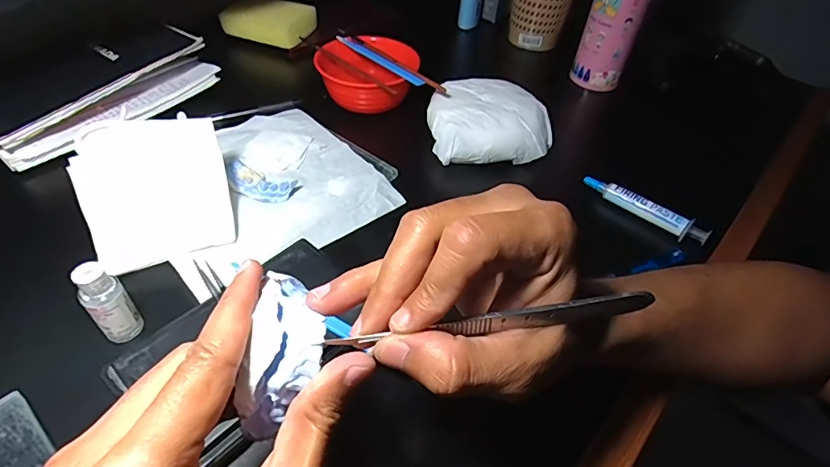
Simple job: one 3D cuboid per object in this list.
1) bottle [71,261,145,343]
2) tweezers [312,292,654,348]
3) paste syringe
[{"bbox_3d":[-0.191,0.045,0.296,0.023,0.061,0.020,-33,58,-32],"label":"bottle"},{"bbox_3d":[0.030,0.037,0.191,0.130,0.012,0.004,-6,49,-5],"label":"tweezers"},{"bbox_3d":[0.206,-0.024,0.424,0.113,0.019,0.012,34,52,24],"label":"paste syringe"}]

